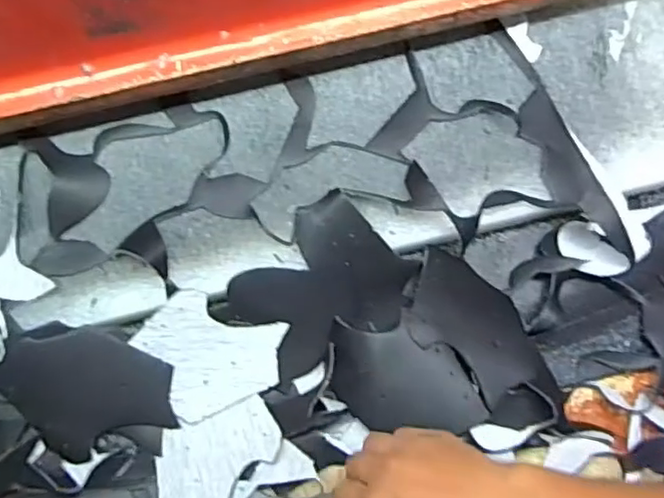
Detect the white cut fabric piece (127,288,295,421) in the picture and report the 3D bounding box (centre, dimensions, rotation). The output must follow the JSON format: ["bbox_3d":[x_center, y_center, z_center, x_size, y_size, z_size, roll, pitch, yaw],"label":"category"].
[{"bbox_3d":[-0.093,0.079,0.493,0.102,0.025,0.094,-32,79,-7],"label":"white cut fabric piece"}]

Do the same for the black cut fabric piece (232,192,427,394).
[{"bbox_3d":[-0.006,0.037,0.509,0.149,0.046,0.119,-41,80,-8],"label":"black cut fabric piece"}]

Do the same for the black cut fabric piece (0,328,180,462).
[{"bbox_3d":[-0.191,0.111,0.480,0.124,0.008,0.093,-9,92,-9],"label":"black cut fabric piece"}]

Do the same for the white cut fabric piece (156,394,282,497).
[{"bbox_3d":[-0.084,0.166,0.465,0.097,0.029,0.082,-20,78,-4],"label":"white cut fabric piece"}]

